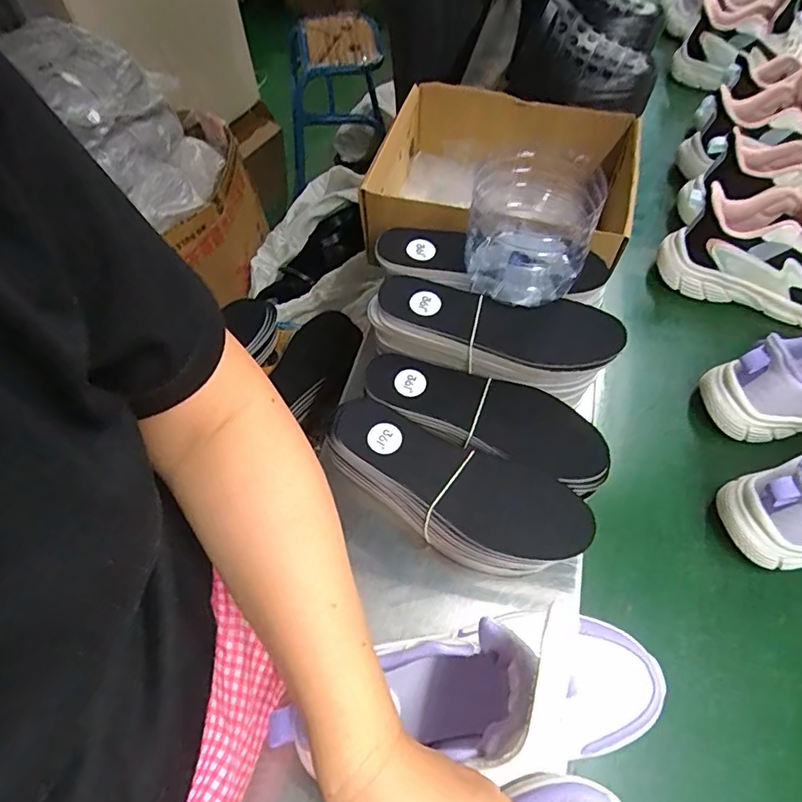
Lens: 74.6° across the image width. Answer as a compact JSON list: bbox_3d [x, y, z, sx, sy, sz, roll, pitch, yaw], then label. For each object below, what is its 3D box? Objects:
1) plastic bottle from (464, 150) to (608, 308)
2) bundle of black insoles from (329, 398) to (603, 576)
[{"bbox_3d":[0.117,-0.157,0.455,0.098,0.092,0.115,22,61,16],"label":"plastic bottle"},{"bbox_3d":[0.035,0.075,0.424,0.217,0.051,0.083,22,61,16],"label":"bundle of black insoles"}]

